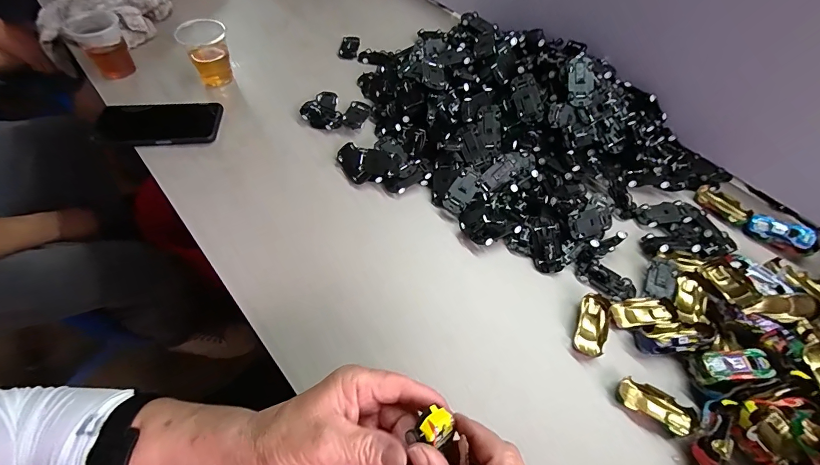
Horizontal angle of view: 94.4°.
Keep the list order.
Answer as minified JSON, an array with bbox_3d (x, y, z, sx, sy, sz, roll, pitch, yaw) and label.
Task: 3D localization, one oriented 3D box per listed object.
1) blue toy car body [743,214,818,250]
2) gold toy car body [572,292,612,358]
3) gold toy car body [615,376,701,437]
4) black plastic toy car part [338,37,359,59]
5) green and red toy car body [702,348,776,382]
[{"bbox_3d":[0.443,-0.001,0.455,0.063,0.019,0.025,21,60,29],"label":"blue toy car body"},{"bbox_3d":[0.188,0.096,0.390,0.030,0.014,0.065,20,57,10],"label":"gold toy car body"},{"bbox_3d":[0.223,0.158,0.344,0.065,0.018,0.029,28,59,15],"label":"gold toy car body"},{"bbox_3d":[-0.103,-0.317,0.652,0.033,0.010,0.049,7,56,2],"label":"black plastic toy car part"},{"bbox_3d":[0.304,0.124,0.355,0.060,0.016,0.025,-1,56,-3],"label":"green and red toy car body"}]

